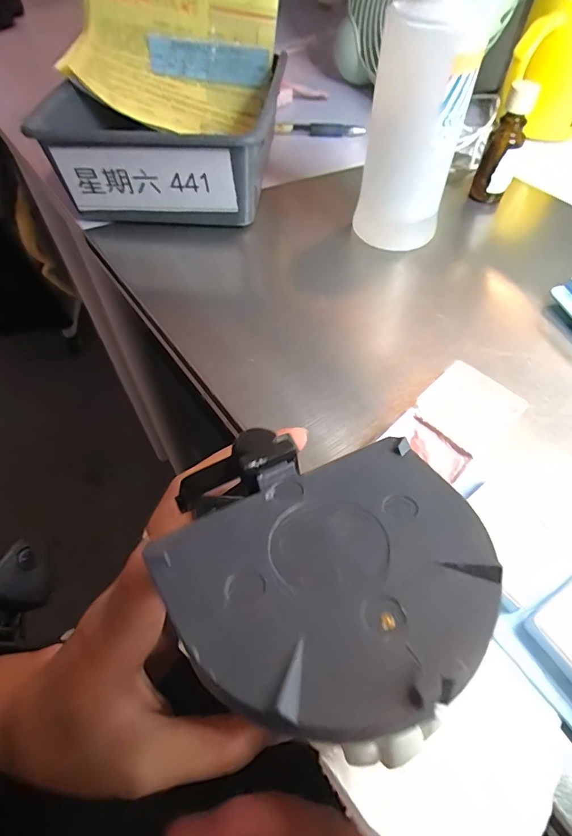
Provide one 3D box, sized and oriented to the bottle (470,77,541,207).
[{"bbox_3d":[0.160,-0.199,0.318,0.025,0.068,0.022,22,58,15],"label":"bottle"}]

